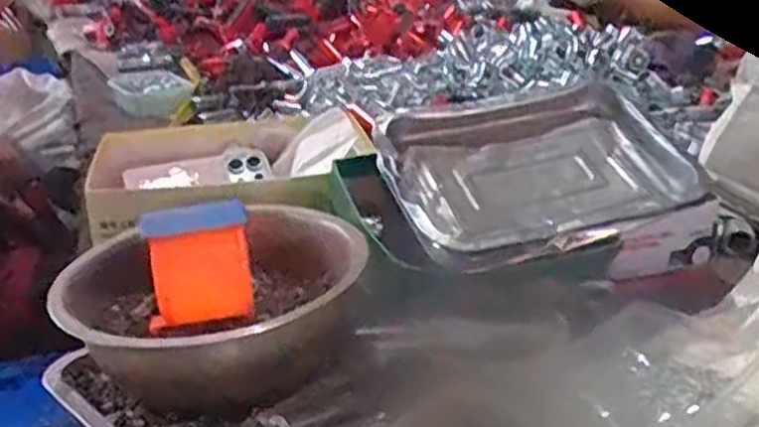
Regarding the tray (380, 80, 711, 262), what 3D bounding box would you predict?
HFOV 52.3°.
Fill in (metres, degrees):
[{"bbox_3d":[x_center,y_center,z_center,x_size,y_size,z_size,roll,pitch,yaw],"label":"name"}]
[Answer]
[{"bbox_3d":[0.134,-0.042,0.684,0.255,0.042,0.184,-12,46,-14],"label":"tray"}]

